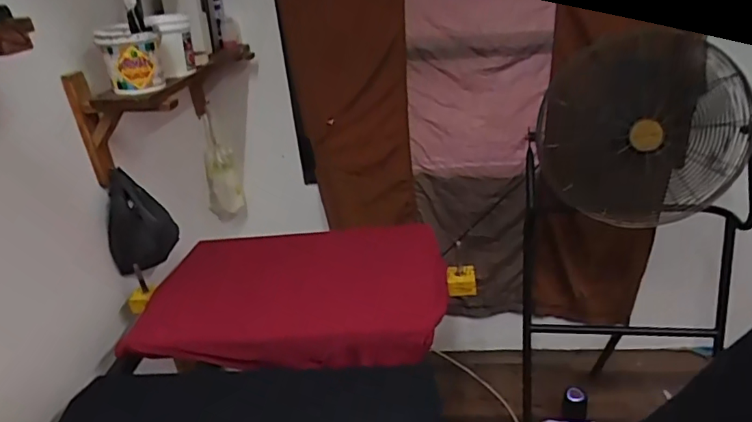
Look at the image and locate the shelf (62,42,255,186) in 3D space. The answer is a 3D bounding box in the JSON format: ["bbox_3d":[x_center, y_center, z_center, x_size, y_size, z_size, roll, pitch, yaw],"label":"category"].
[{"bbox_3d":[-0.488,-0.272,1.293,0.211,0.228,0.539,0,24,10],"label":"shelf"}]

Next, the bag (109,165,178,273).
[{"bbox_3d":[-0.540,0.028,1.212,0.149,0.219,0.050,-15,25,-23],"label":"bag"}]

